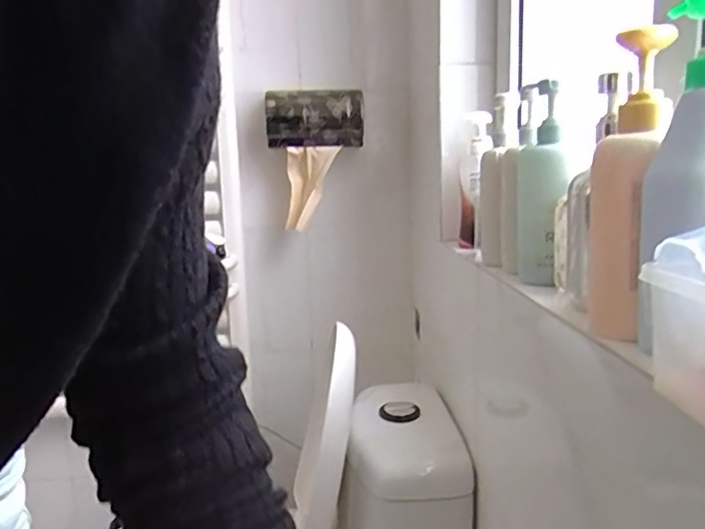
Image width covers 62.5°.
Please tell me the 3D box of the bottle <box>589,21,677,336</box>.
[{"bbox_3d":[0.196,-0.056,0.422,0.042,0.219,0.063,2,11,22],"label":"bottle"}]

